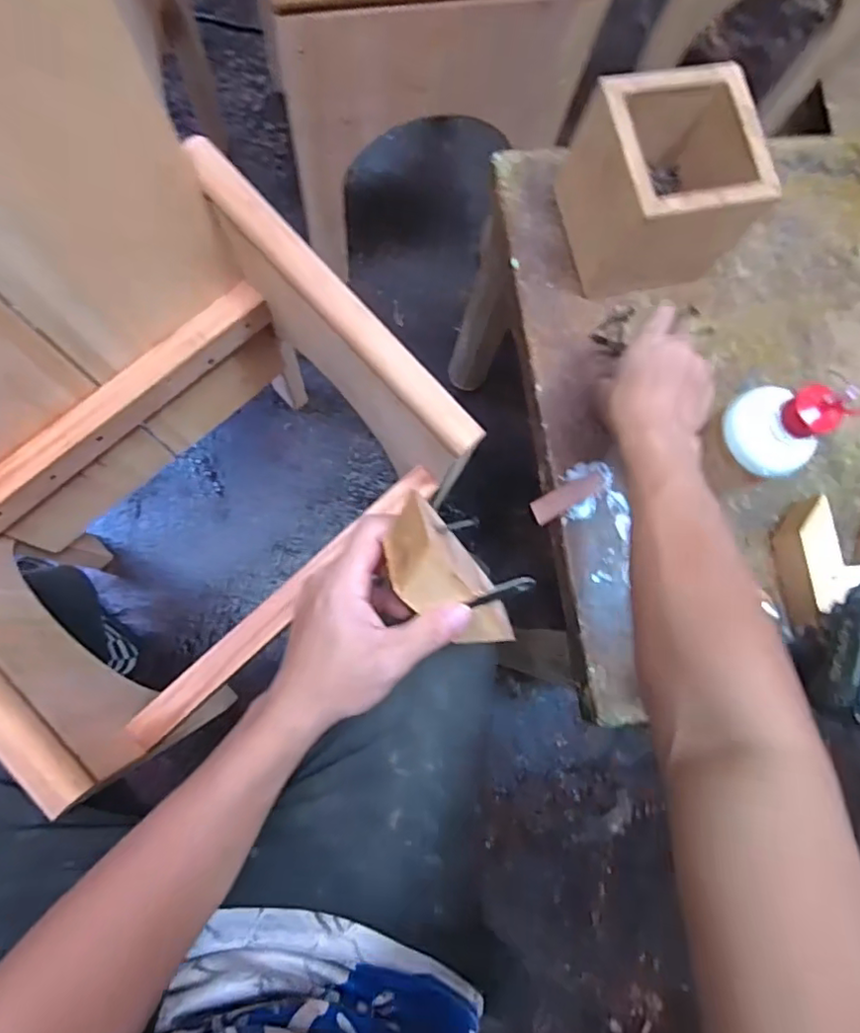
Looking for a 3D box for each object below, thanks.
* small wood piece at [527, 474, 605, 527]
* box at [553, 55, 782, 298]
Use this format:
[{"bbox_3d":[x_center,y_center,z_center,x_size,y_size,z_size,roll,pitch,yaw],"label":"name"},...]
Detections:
[{"bbox_3d":[0.134,-0.020,0.578,0.082,0.007,0.023,-30,86,-8],"label":"small wood piece"},{"bbox_3d":[0.215,-0.311,0.569,0.140,0.139,0.143,-14,83,-7],"label":"box"}]

